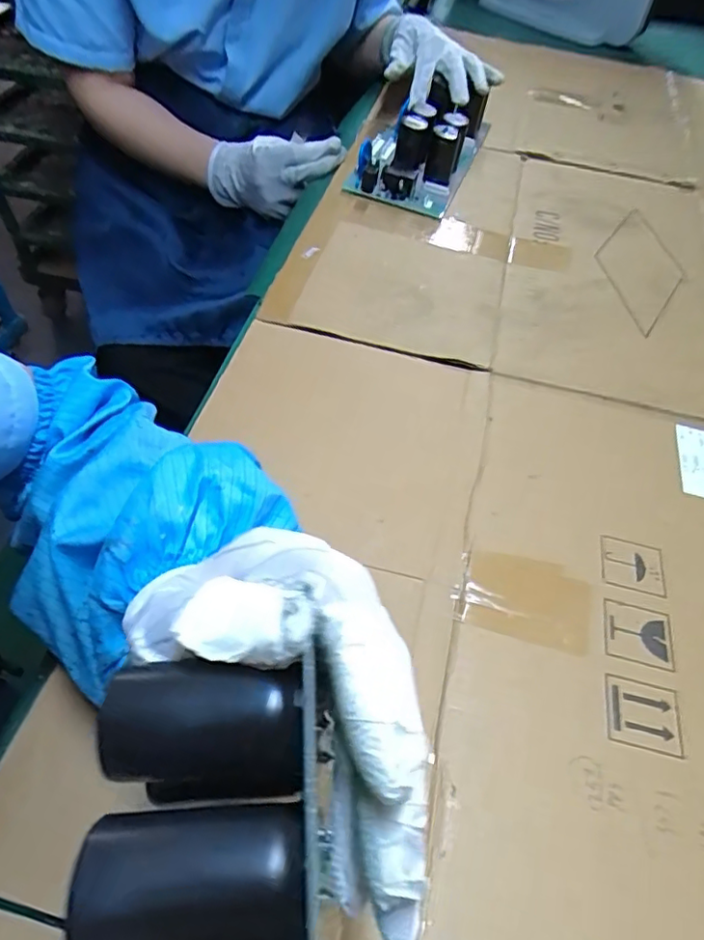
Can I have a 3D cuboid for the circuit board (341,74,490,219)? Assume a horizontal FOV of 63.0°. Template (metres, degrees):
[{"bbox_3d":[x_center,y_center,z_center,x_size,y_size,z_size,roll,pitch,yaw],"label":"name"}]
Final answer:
[{"bbox_3d":[0.083,-0.375,0.643,0.107,0.057,0.225,20,53,9],"label":"circuit board"}]

